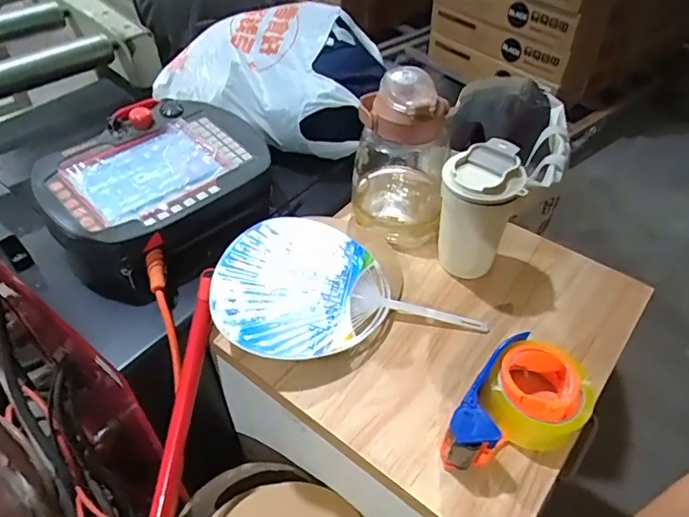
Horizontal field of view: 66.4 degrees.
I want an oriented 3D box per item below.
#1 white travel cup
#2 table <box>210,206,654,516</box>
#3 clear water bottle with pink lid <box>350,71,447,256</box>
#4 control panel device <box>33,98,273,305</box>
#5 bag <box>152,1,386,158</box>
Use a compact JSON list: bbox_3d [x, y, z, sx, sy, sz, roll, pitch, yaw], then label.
[{"bbox_3d":[0.154,-0.052,0.620,0.083,0.157,0.084,0,47,0],"label":"white travel cup"},{"bbox_3d":[0.106,0.242,0.798,0.382,0.522,0.404,28,53,24],"label":"table"},{"bbox_3d":[0.075,-0.122,0.678,0.126,0.216,0.132,6,47,5],"label":"clear water bottle with pink lid"},{"bbox_3d":[-0.242,-0.094,0.690,0.234,0.087,0.288,24,51,20],"label":"control panel device"},{"bbox_3d":[-0.108,-0.300,0.822,0.325,0.122,0.275,10,47,8],"label":"bag"}]

